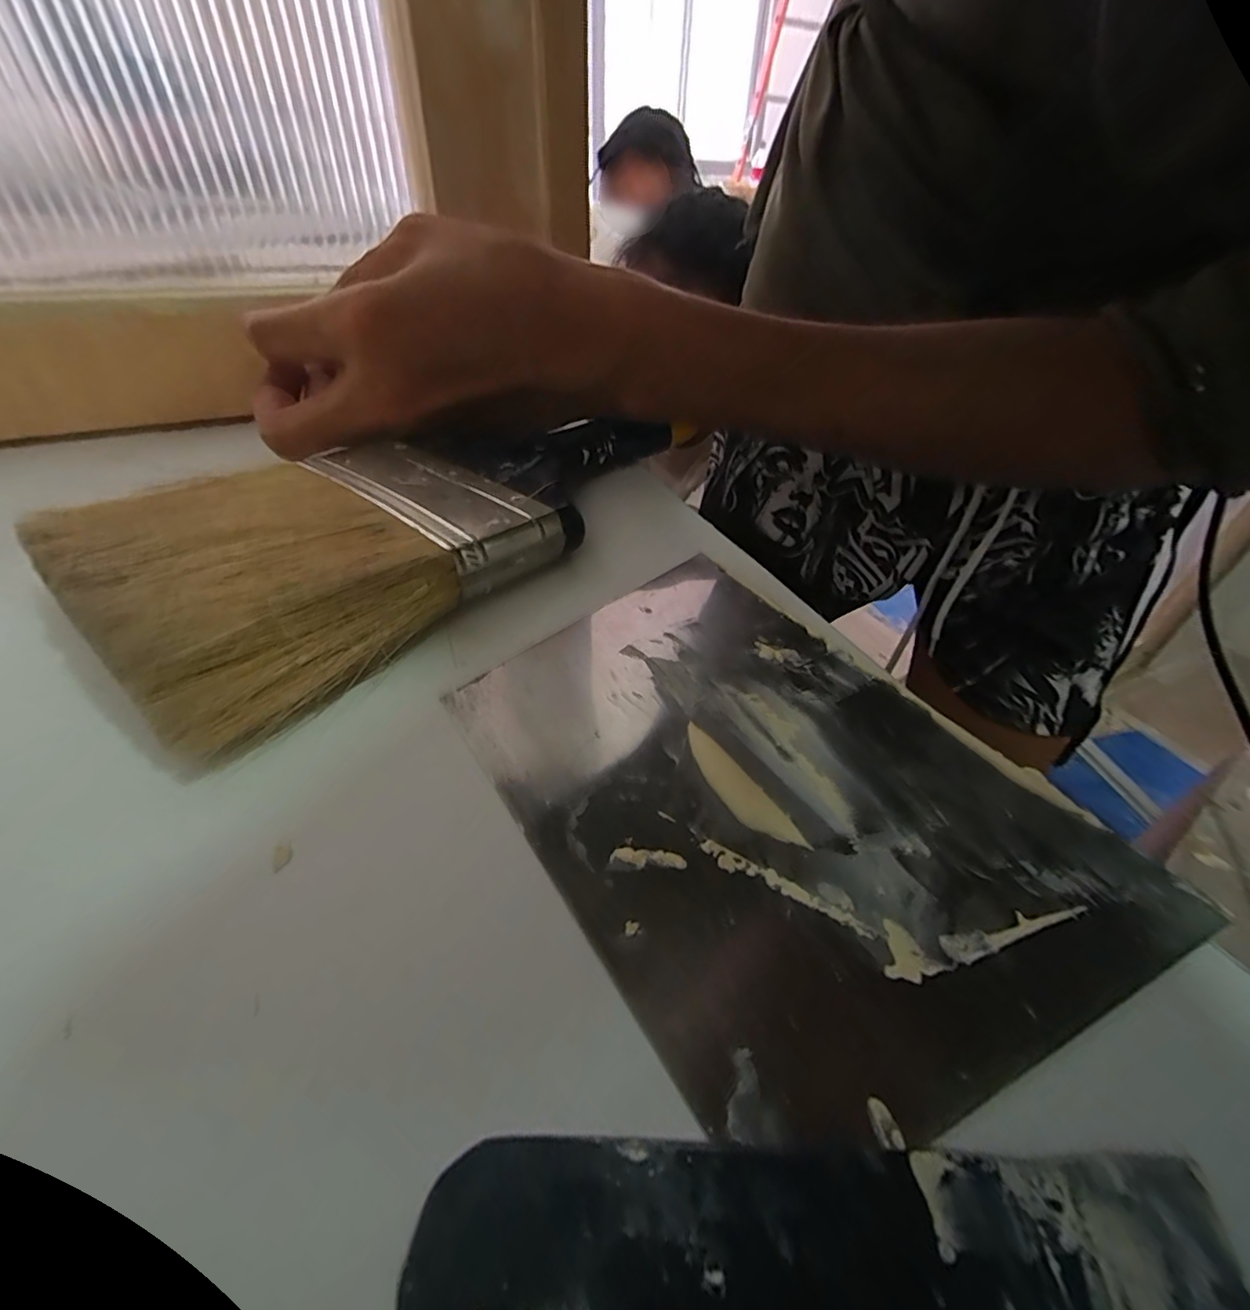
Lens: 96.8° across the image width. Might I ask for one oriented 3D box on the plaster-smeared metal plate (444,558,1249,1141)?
[{"bbox_3d":[0.027,0.025,0.121,0.095,0.006,0.129,-26,48,-25],"label":"plaster-smeared metal plate"}]

